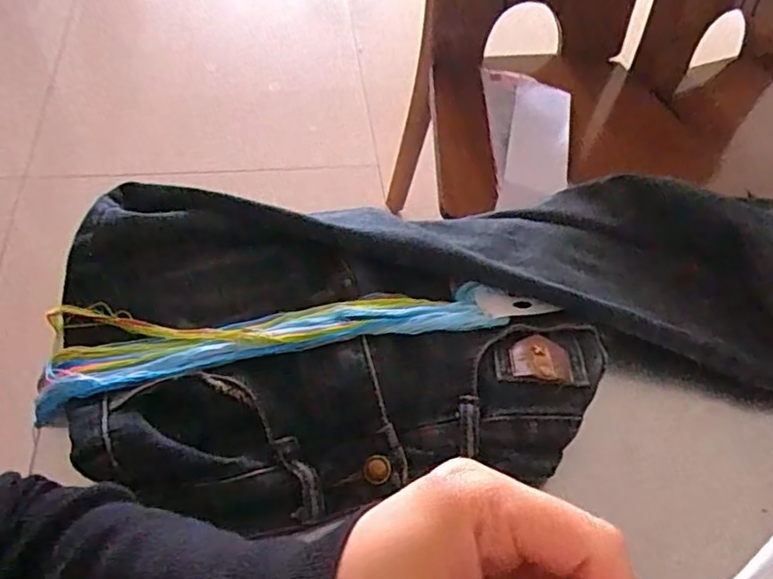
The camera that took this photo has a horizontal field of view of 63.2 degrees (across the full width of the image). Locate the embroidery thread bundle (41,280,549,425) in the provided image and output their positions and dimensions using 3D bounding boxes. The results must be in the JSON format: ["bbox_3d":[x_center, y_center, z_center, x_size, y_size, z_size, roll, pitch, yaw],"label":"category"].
[{"bbox_3d":[-0.058,0.024,0.433,0.342,0.031,0.075,-6,54,-10],"label":"embroidery thread bundle"}]

